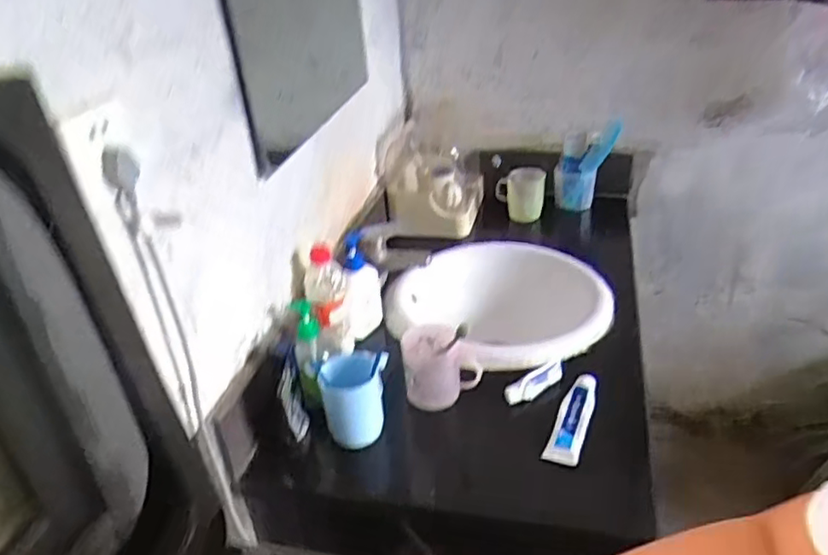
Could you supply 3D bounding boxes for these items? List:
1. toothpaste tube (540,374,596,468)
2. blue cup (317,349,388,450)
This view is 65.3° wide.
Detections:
[{"bbox_3d":[0.223,0.193,0.909,0.046,0.033,0.152,10,33,23],"label":"toothpaste tube"},{"bbox_3d":[-0.083,0.165,0.912,0.096,0.125,0.068,-12,31,-13],"label":"blue cup"}]

